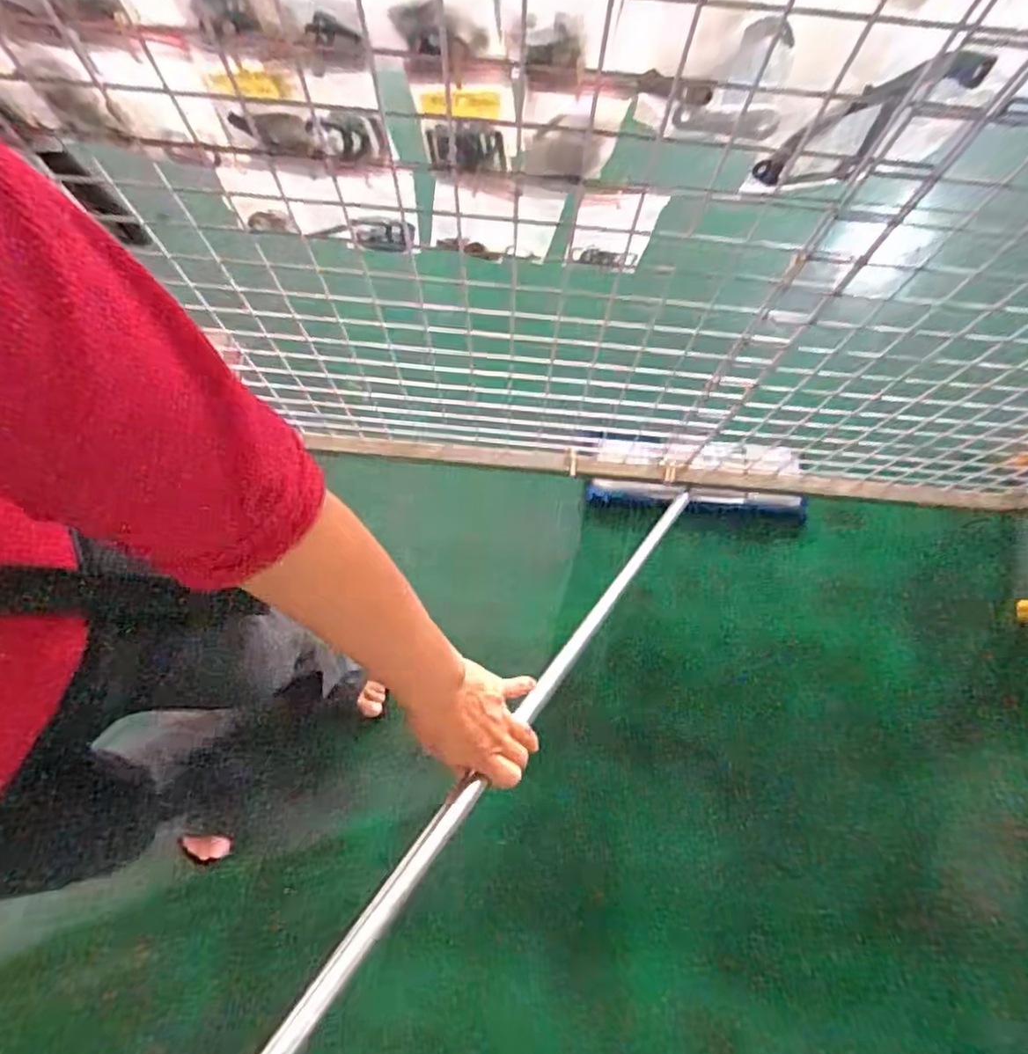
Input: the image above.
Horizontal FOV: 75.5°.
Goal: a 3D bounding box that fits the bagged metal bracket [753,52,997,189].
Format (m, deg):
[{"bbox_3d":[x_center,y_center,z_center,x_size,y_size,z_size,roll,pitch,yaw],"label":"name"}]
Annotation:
[{"bbox_3d":[0.241,-0.275,0.455,0.059,0.145,0.013,18,75,-30],"label":"bagged metal bracket"}]

